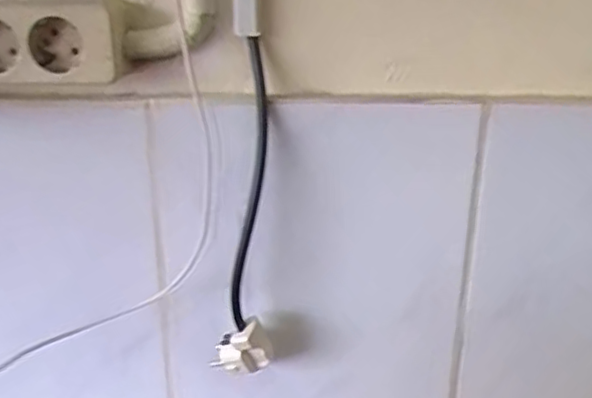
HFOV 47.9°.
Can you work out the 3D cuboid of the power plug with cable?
[{"bbox_3d":[-0.040,0.021,0.504,0.048,0.264,0.043,-2,22,-8],"label":"power plug with cable"}]

